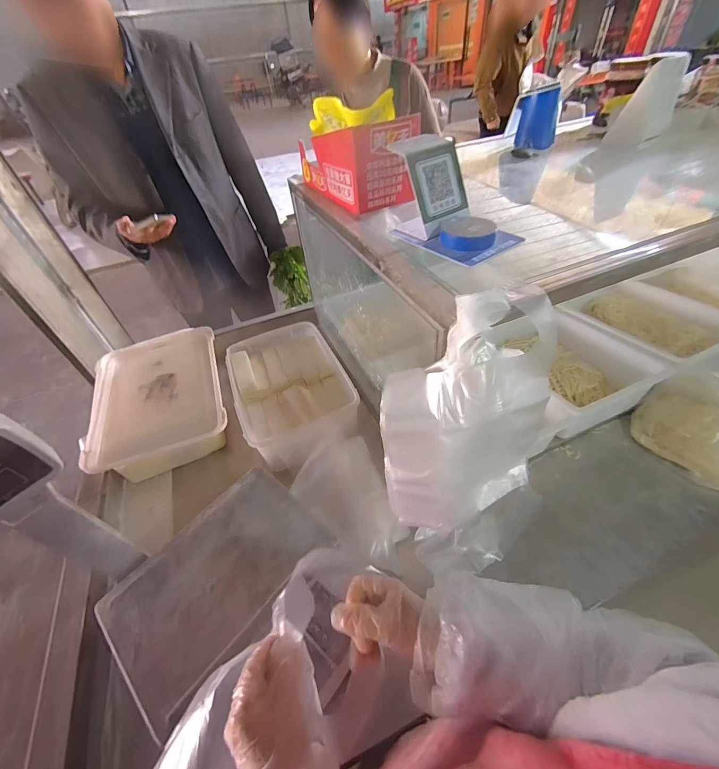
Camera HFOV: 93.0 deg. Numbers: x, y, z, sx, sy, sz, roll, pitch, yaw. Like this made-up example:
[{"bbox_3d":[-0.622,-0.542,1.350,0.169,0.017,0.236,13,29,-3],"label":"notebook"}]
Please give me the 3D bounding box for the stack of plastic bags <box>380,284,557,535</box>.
[{"bbox_3d":[0.140,0.040,0.424,0.234,0.307,0.111,-21,47,-14],"label":"stack of plastic bags"}]

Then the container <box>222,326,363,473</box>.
[{"bbox_3d":[-0.170,0.011,0.844,0.251,0.112,0.412,-20,47,-12],"label":"container"}]

